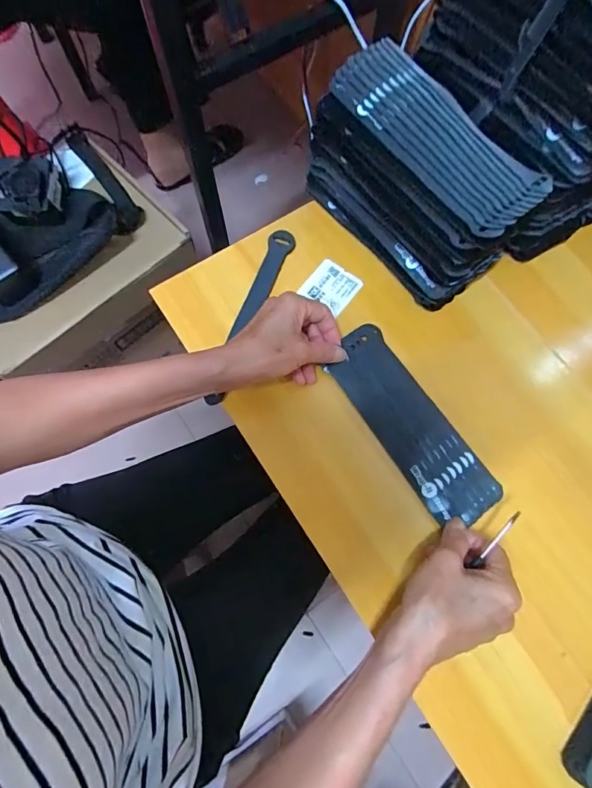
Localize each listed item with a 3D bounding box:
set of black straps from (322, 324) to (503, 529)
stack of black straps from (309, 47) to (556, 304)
[{"bbox_3d":[0.106,0.026,0.396,0.067,0.015,0.196,-33,73,-13],"label":"set of black straps"},{"bbox_3d":[0.108,-0.197,0.406,0.098,0.114,0.203,-38,77,-10],"label":"stack of black straps"}]

